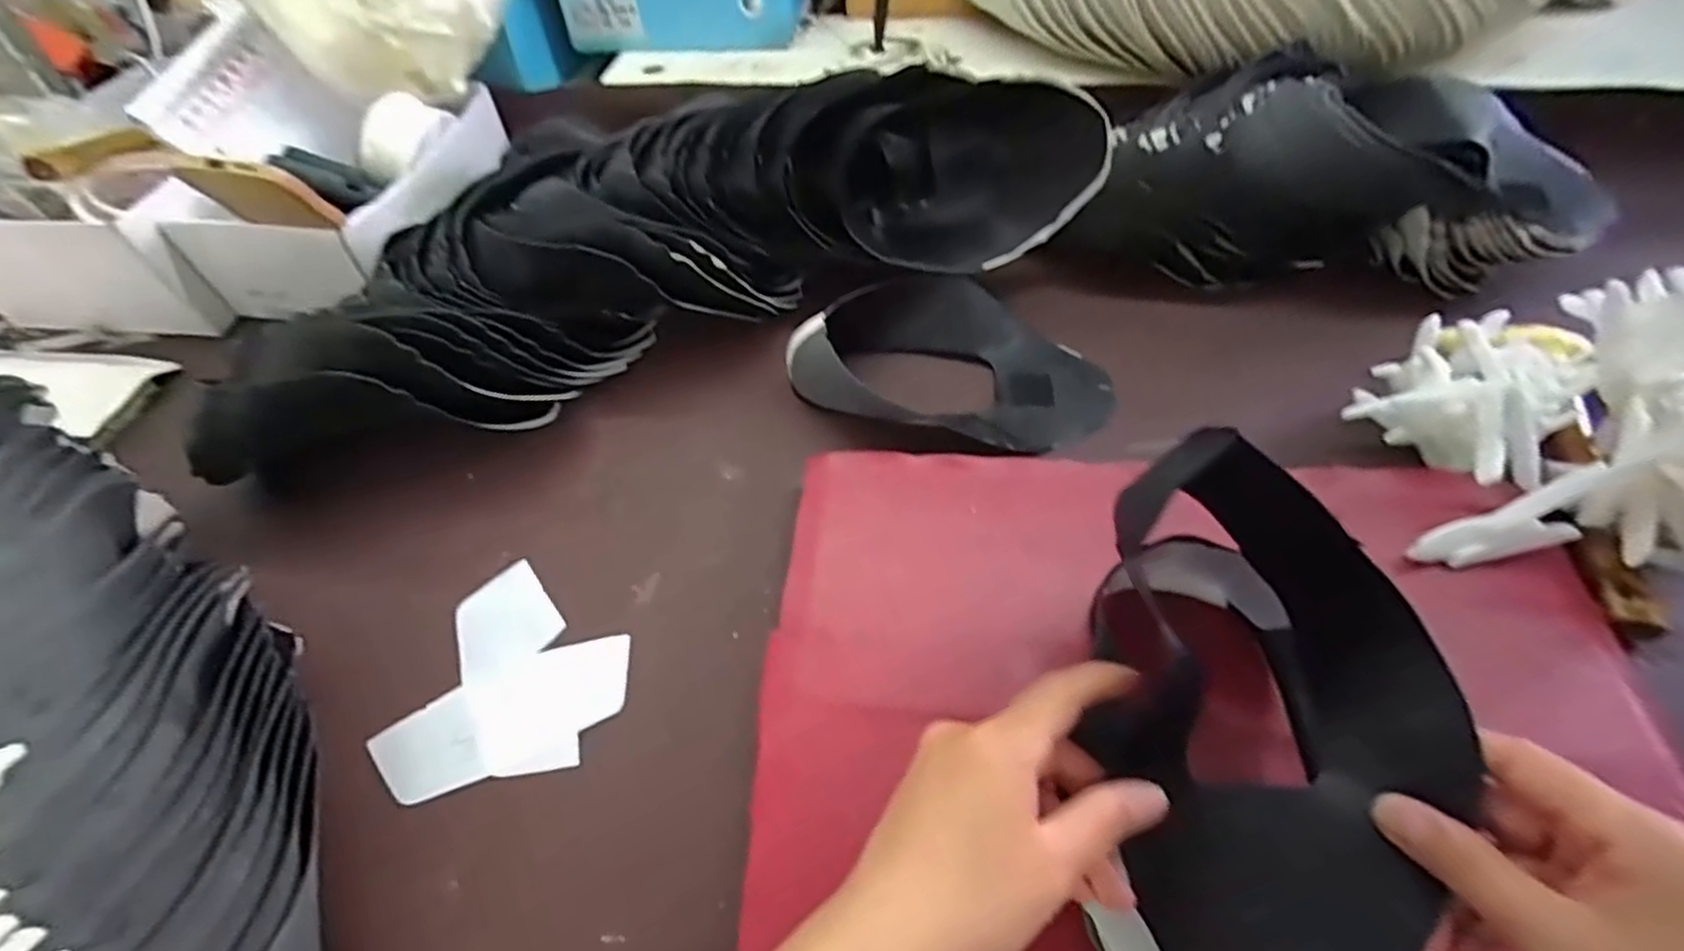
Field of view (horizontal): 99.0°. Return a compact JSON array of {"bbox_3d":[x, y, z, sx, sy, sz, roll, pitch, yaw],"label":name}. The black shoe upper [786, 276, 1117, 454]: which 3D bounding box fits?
[{"bbox_3d":[0.079,-0.083,0.521,0.232,0.058,0.149,8,52,9],"label":"black shoe upper"}]

